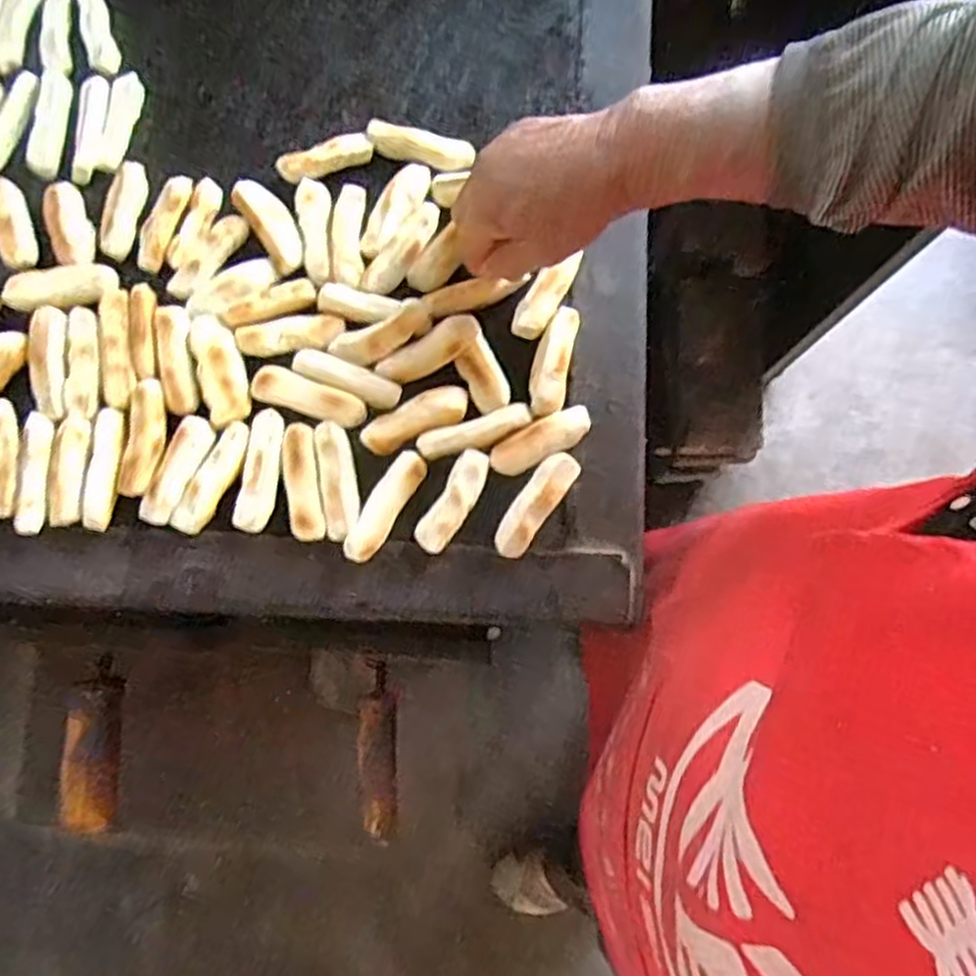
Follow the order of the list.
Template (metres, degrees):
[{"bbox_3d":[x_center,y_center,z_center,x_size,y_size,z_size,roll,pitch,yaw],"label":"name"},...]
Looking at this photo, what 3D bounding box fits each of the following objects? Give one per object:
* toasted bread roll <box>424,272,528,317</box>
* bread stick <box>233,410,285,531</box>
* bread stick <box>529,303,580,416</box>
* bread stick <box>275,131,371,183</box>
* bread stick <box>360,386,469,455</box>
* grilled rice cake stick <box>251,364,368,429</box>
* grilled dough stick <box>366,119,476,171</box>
[{"bbox_3d":[-0.007,-0.121,0.468,0.065,0.013,0.015,-9,79,8],"label":"toasted bread roll"},{"bbox_3d":[-0.136,-0.011,0.453,0.021,0.011,0.073,10,80,2],"label":"bread stick"},{"bbox_3d":[0.040,-0.079,0.472,0.023,0.013,0.071,11,80,2],"label":"bread stick"},{"bbox_3d":[-0.107,-0.217,0.494,0.063,0.017,0.017,-20,80,-4],"label":"bread stick"},{"bbox_3d":[-0.044,-0.043,0.456,0.068,0.012,0.025,-25,81,-5],"label":"bread stick"},{"bbox_3d":[-0.110,-0.056,0.461,0.072,0.008,0.023,19,80,3],"label":"grilled rice cake stick"},{"bbox_3d":[-0.046,-0.225,0.495,0.070,0.011,0.020,18,80,3],"label":"grilled dough stick"}]

